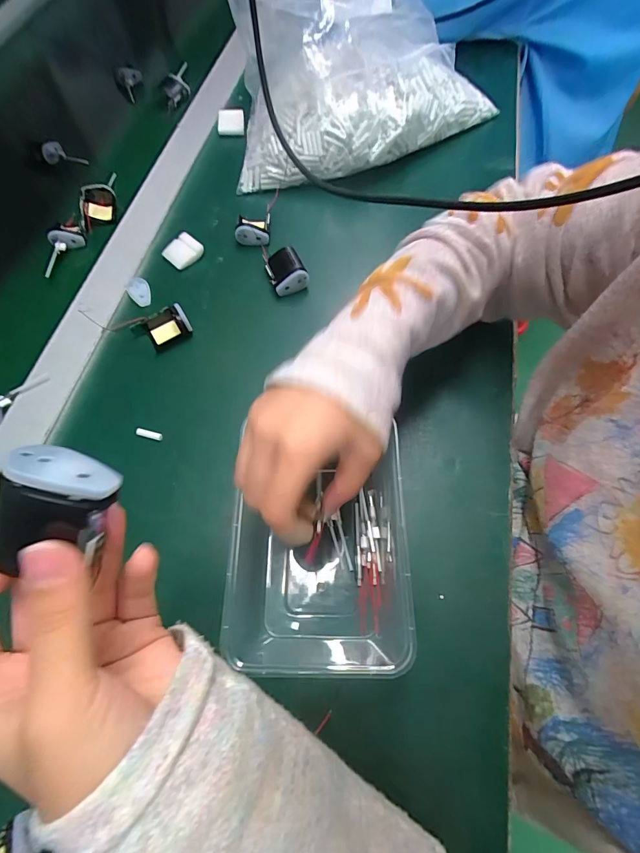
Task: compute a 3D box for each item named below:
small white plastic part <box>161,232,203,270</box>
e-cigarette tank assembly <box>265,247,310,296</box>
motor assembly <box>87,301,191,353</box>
[{"bbox_3d":[-0.150,-0.192,0.420,0.037,0.012,0.035,40,72,18],"label":"small white plastic part"},{"bbox_3d":[-0.035,-0.162,0.399,0.035,0.025,0.044,-20,67,-6],"label":"e-cigarette tank assembly"},{"bbox_3d":[-0.154,-0.096,0.374,0.051,0.019,0.037,-29,67,-12],"label":"motor assembly"}]

